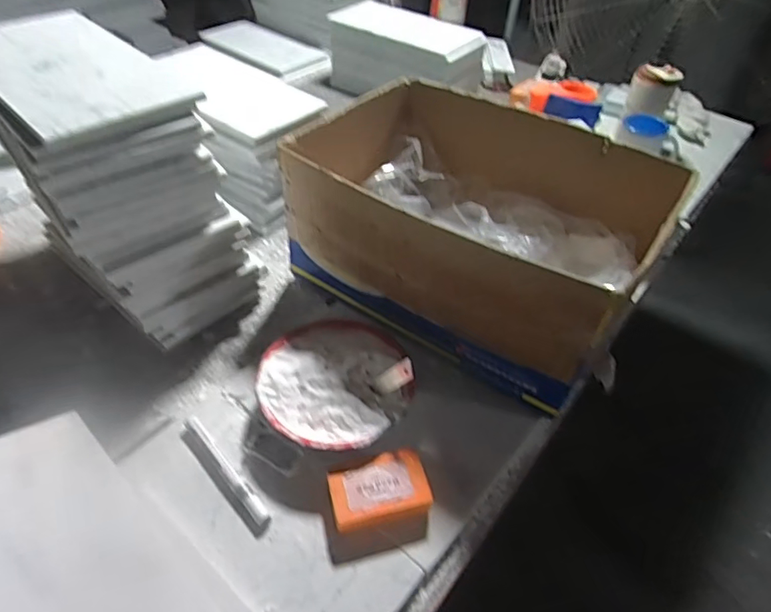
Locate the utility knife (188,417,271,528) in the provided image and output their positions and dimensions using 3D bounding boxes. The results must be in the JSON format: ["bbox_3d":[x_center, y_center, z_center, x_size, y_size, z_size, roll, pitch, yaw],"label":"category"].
[{"bbox_3d":[-0.160,0.162,0.523,0.013,0.010,0.139,-32,55,-29],"label":"utility knife"}]

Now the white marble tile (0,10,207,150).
[{"bbox_3d":[-0.347,-0.263,0.552,0.163,0.016,0.329,-35,58,-29],"label":"white marble tile"}]

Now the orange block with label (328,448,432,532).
[{"bbox_3d":[-0.006,0.182,0.508,0.092,0.030,0.059,-10,48,-12],"label":"orange block with label"}]

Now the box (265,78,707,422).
[{"bbox_3d":[0.123,-0.110,0.686,0.404,0.203,0.328,30,52,23],"label":"box"}]

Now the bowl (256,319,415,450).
[{"bbox_3d":[-0.057,0.084,0.579,0.161,0.052,0.171,1,46,-1],"label":"bowl"}]

